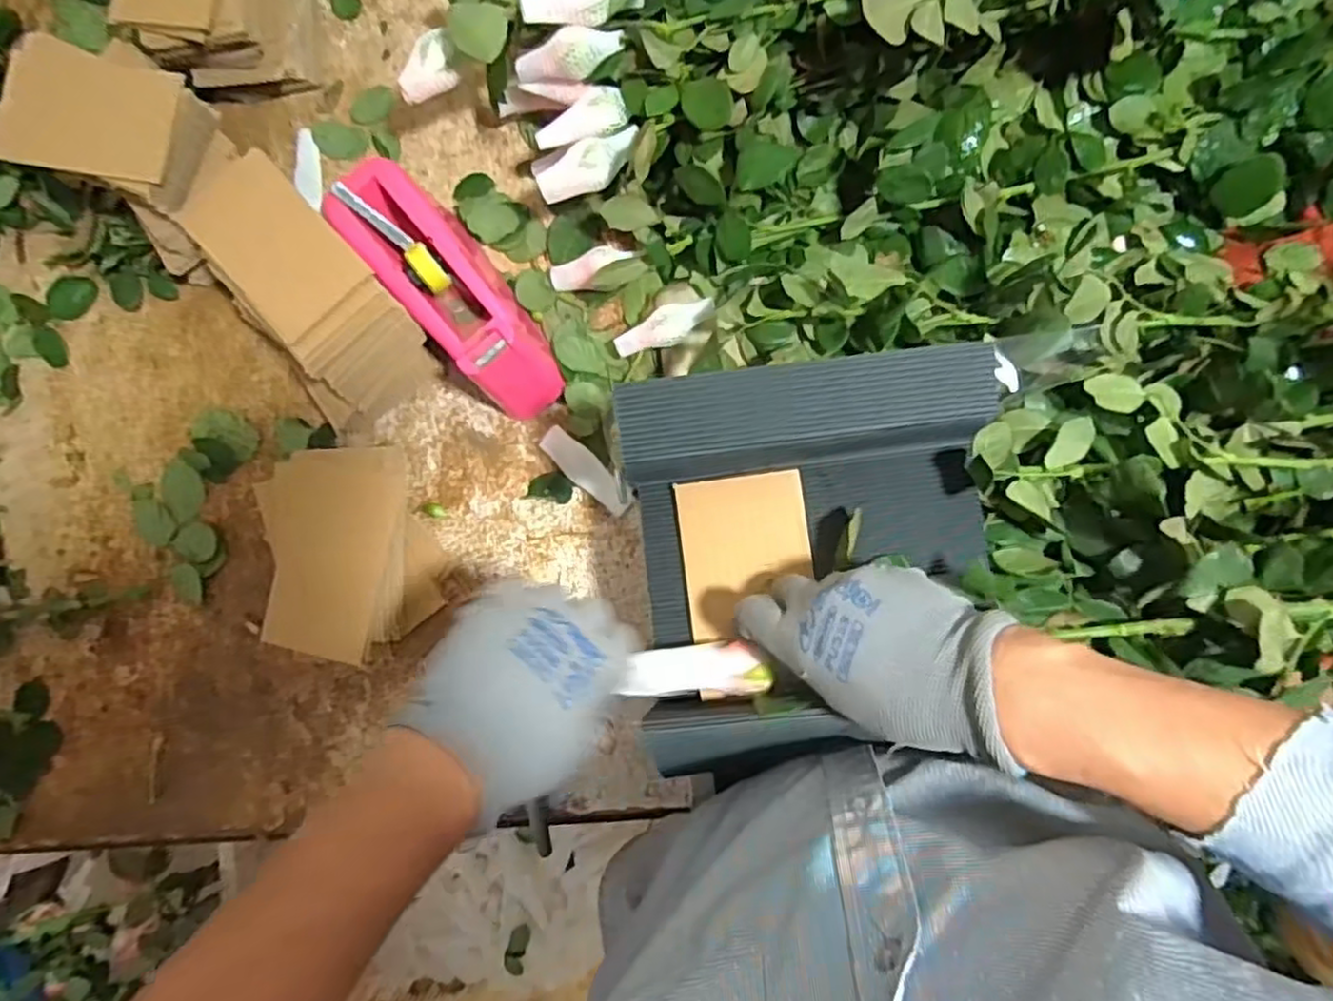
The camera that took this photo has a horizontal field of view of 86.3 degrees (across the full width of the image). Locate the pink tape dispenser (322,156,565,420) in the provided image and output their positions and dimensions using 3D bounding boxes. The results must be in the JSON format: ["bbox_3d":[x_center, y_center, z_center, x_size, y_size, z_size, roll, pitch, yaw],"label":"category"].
[{"bbox_3d":[-0.164,-0.159,0.550,0.075,0.117,0.214,-42,98,1],"label":"pink tape dispenser"}]

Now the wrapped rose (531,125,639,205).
[{"bbox_3d":[-0.057,-0.246,0.524,0.080,0.024,0.031,-19,85,4],"label":"wrapped rose"}]

